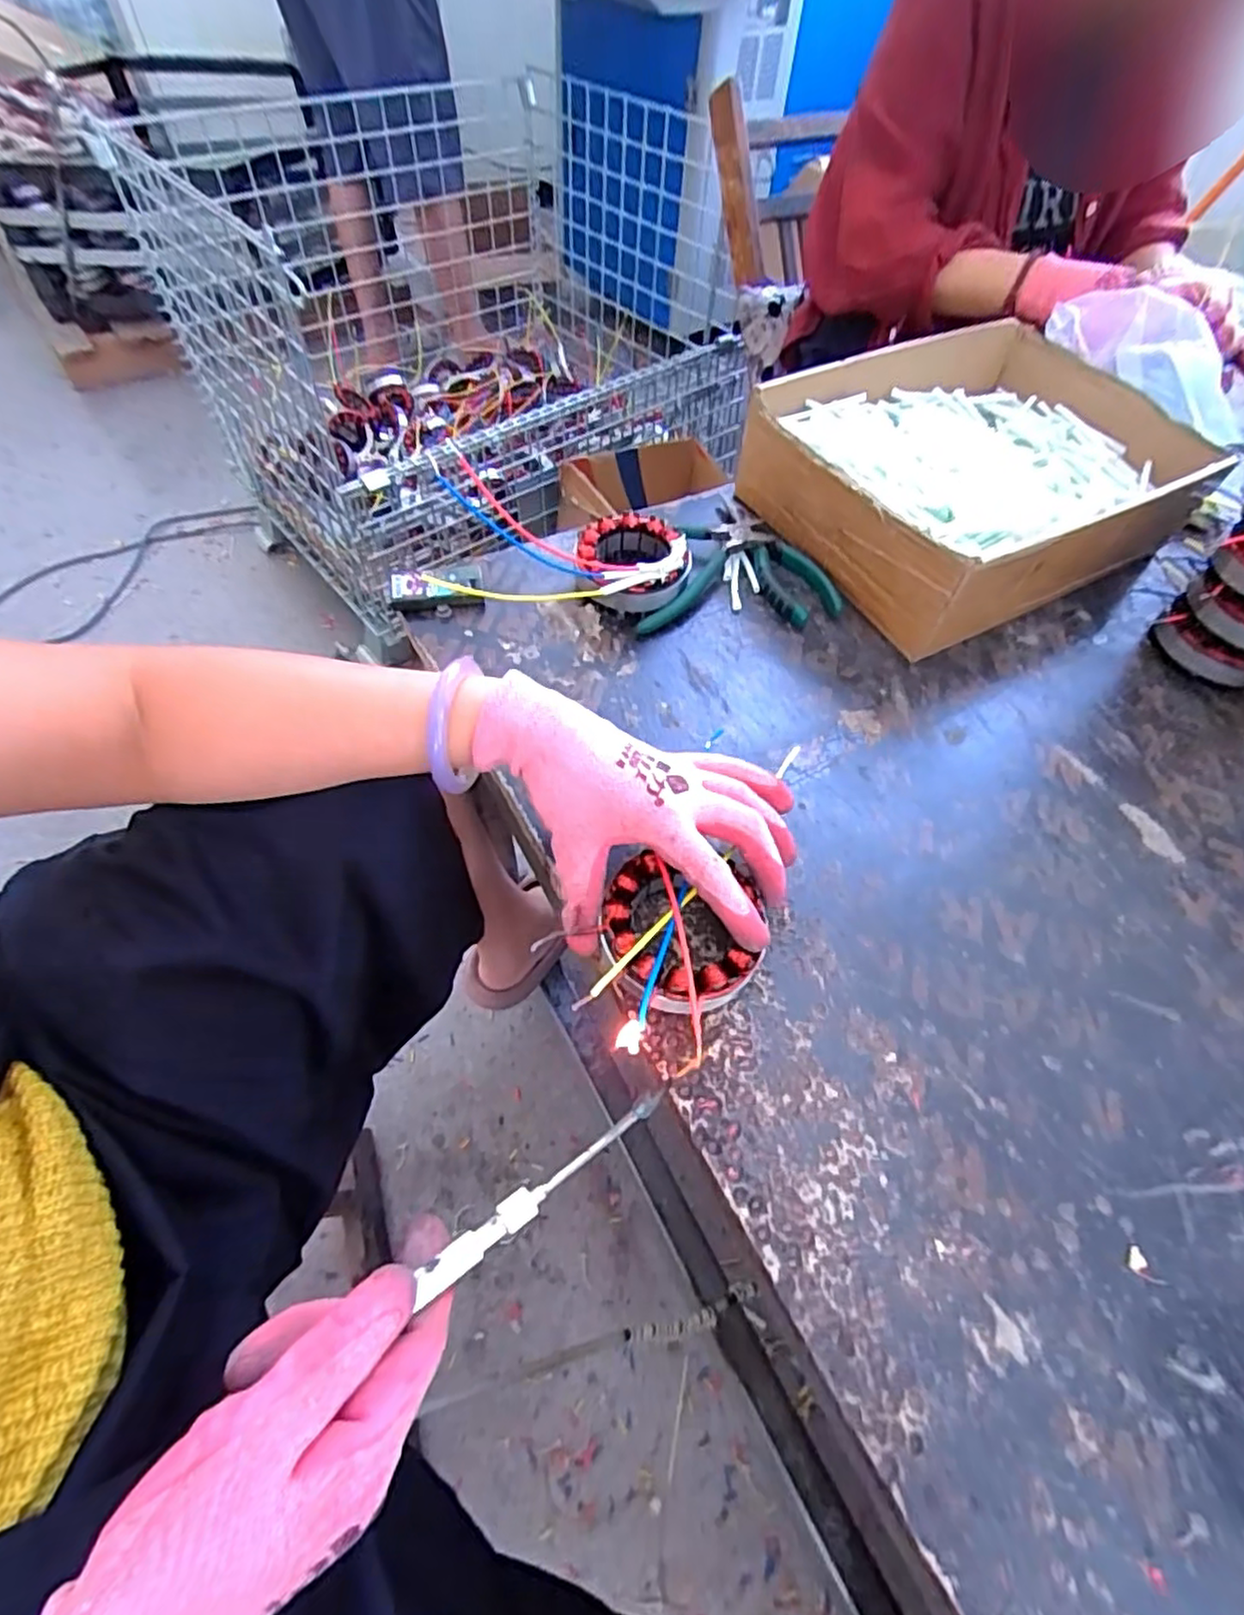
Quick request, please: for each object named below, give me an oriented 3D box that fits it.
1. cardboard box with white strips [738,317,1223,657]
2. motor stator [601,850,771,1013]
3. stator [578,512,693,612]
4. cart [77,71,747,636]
[{"bbox_3d":[0.290,-0.273,0.579,0.322,0.099,0.242,-24,61,-19],"label":"cardboard box with white strips"},{"bbox_3d":[0.031,0.067,0.360,0.081,0.028,0.079,13,56,4],"label":"motor stator"},{"bbox_3d":[0.008,-0.187,0.530,0.084,0.043,0.096,-4,57,-8],"label":"stator"},{"bbox_3d":[-0.340,-0.943,1.310,0.855,0.482,1.000,-34,64,-23],"label":"cart"}]

